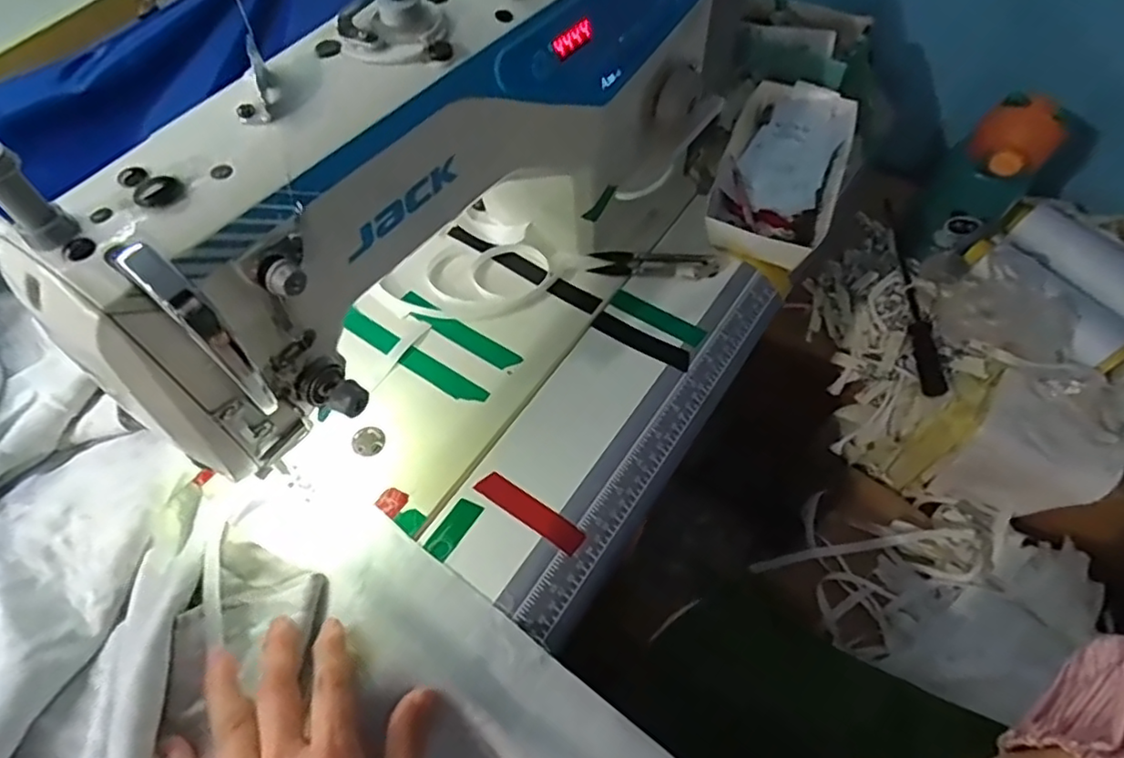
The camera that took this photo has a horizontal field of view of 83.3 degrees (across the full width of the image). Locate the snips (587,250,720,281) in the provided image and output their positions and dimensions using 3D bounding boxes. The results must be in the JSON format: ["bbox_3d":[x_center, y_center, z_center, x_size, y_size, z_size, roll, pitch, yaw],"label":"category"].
[{"bbox_3d":[0.075,-0.093,0.513,0.101,0.006,0.024,5,59,4],"label":"snips"}]

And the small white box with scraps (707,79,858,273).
[{"bbox_3d":[0.189,-0.180,0.545,0.094,0.037,0.199,19,61,12],"label":"small white box with scraps"}]

